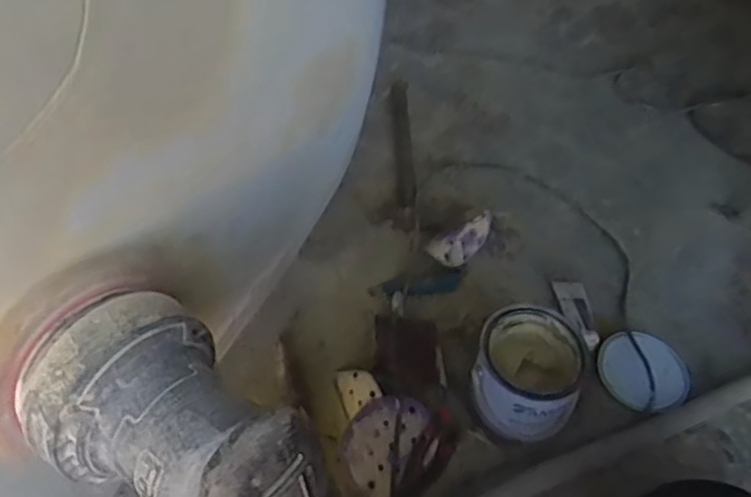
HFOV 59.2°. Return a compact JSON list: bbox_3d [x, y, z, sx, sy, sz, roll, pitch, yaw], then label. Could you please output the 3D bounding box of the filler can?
[{"bbox_3d":[0.213,0.184,0.948,0.149,0.138,0.145,17,53,7],"label":"filler can"}]

